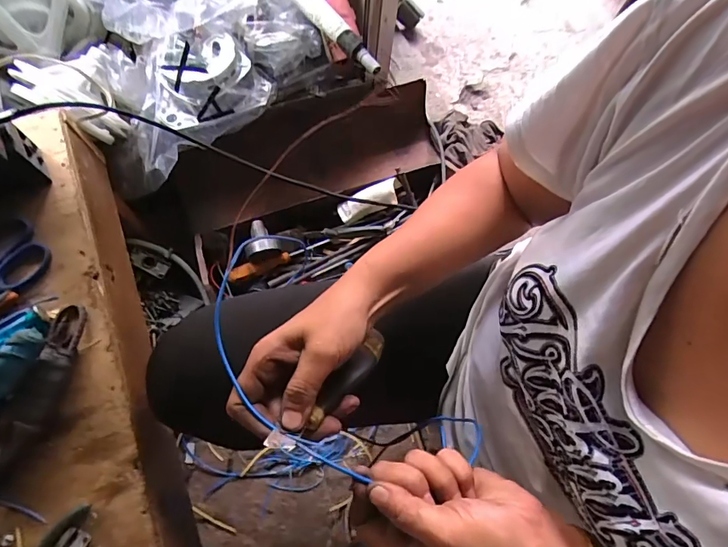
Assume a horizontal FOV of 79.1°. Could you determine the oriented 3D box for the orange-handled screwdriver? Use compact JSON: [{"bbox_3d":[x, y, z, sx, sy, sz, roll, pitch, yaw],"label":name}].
[{"bbox_3d":[-0.142,-0.021,0.750,0.175,0.030,0.022,-18,71,-9],"label":"orange-handled screwdriver"}]

